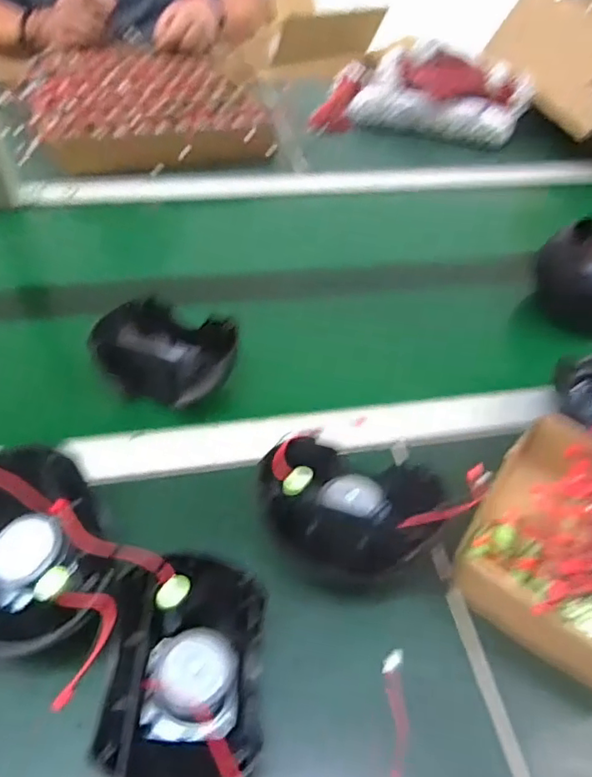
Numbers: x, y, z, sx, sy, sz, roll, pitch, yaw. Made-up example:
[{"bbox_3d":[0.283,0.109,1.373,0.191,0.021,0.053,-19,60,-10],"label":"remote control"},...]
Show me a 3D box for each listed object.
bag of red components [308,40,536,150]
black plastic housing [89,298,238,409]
[{"bbox_3d":[0.212,-0.513,0.986,0.349,0.078,0.195,6,48,1],"label":"bag of red components"},{"bbox_3d":[-0.118,-0.037,0.526,0.129,0.050,0.125,2,48,-2],"label":"black plastic housing"}]

